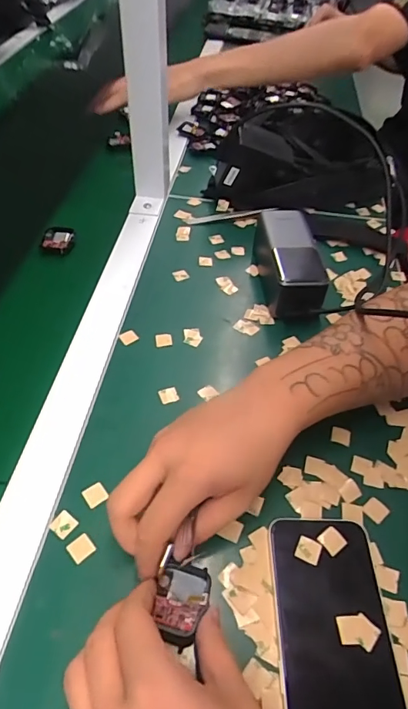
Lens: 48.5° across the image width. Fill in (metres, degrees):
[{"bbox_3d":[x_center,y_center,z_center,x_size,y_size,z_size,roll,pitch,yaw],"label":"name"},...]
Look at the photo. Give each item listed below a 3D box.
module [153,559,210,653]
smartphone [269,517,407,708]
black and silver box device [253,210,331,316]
[{"bbox_3d":[-0.015,0.157,0.291,0.033,0.018,0.044,10,50,5],"label":"module"},{"bbox_3d":[0.082,0.175,0.282,0.070,0.008,0.144,1,50,-2],"label":"smartphone"},{"bbox_3d":[0.092,-0.102,0.498,0.056,0.056,0.149,2,50,-1],"label":"black and silver box device"}]

